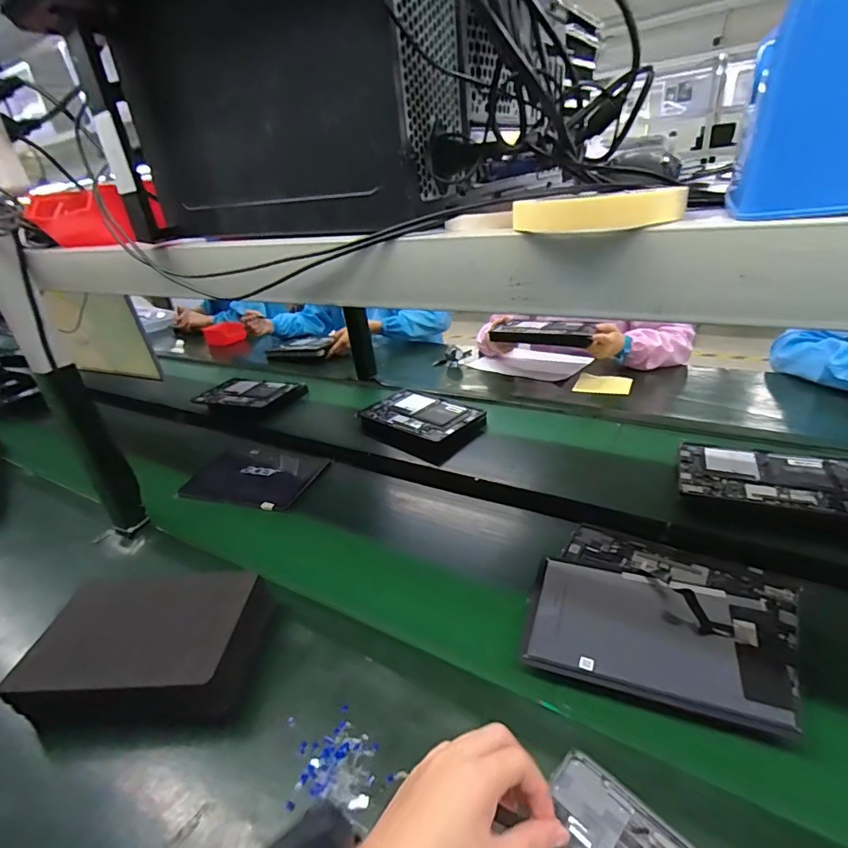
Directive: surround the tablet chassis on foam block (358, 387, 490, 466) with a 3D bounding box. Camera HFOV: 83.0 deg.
[{"bbox_3d":[-0.007,-0.004,1.068,0.195,0.040,0.284,-29,36,-36],"label":"tablet chassis on foam block"}]

